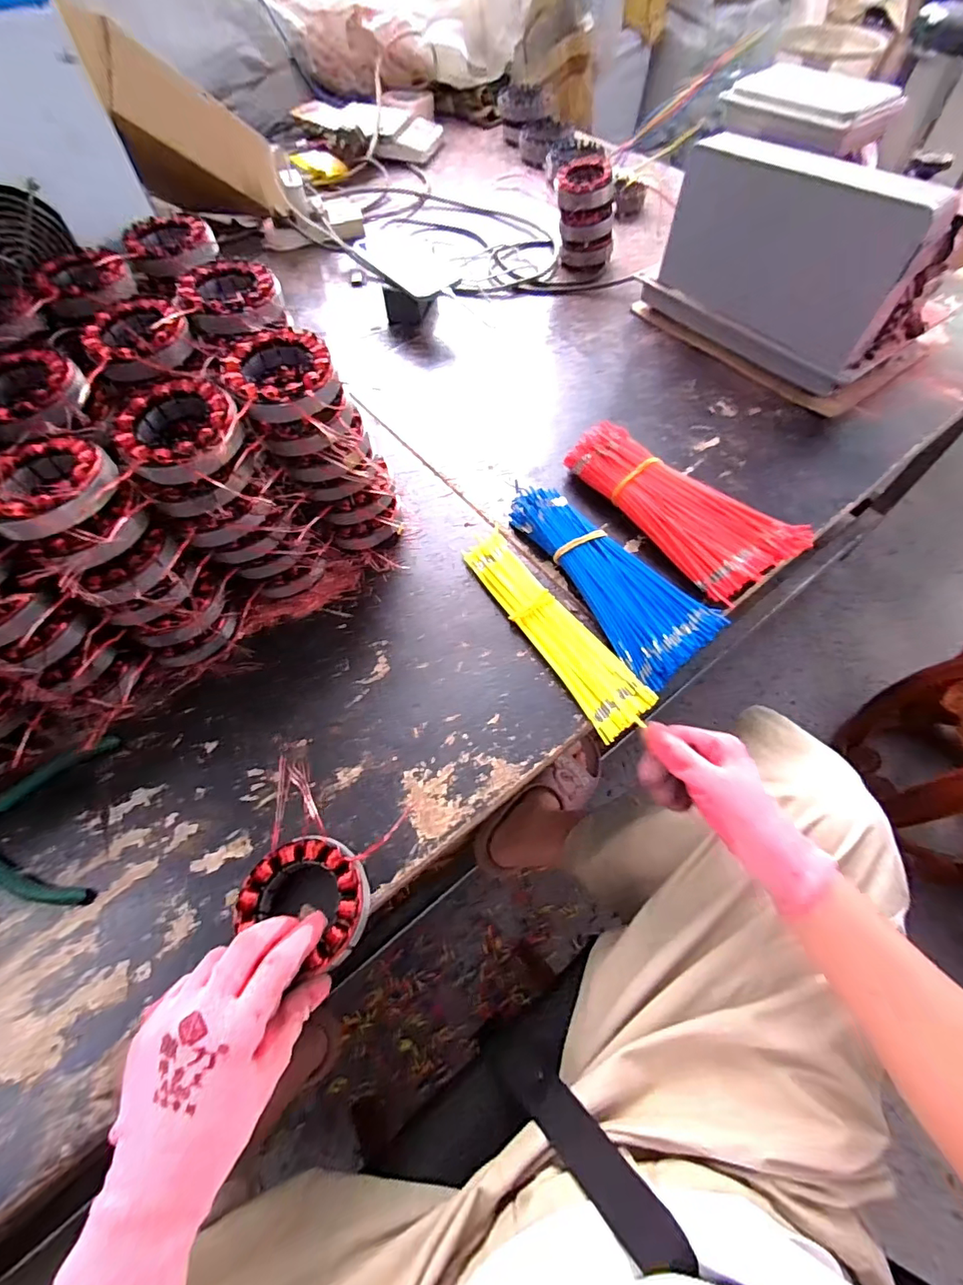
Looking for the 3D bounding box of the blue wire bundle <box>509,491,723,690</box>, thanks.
[{"bbox_3d":[0.123,-0.072,0.501,0.089,0.034,0.239,-31,64,-16],"label":"blue wire bundle"}]

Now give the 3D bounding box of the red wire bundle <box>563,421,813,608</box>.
[{"bbox_3d":[0.205,-0.149,0.533,0.104,0.047,0.244,-31,64,-16],"label":"red wire bundle"}]

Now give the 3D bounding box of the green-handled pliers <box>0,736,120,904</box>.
[{"bbox_3d":[-0.373,0.148,0.395,0.138,0.021,0.126,-10,60,-5],"label":"green-handled pliers"}]

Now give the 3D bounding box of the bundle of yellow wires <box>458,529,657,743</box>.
[{"bbox_3d":[0.067,-0.018,0.483,0.055,0.018,0.241,-29,64,-15],"label":"bundle of yellow wires"}]

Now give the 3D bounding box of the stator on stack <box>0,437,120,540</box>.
[{"bbox_3d":[-0.309,-0.112,0.357,0.086,0.026,0.093,-40,67,-20],"label":"stator on stack"}]

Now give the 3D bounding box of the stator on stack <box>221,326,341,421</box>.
[{"bbox_3d":[-0.159,-0.212,0.402,0.082,0.026,0.094,-15,61,-8],"label":"stator on stack"}]

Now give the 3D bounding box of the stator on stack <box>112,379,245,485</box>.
[{"bbox_3d":[-0.228,-0.158,0.383,0.089,0.035,0.095,0,60,0],"label":"stator on stack"}]

